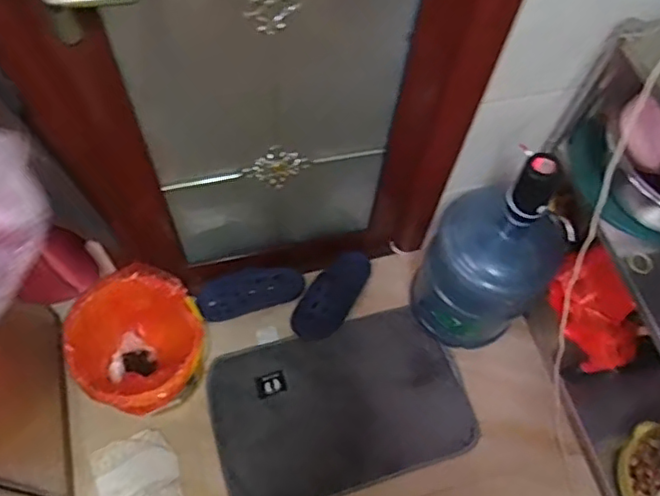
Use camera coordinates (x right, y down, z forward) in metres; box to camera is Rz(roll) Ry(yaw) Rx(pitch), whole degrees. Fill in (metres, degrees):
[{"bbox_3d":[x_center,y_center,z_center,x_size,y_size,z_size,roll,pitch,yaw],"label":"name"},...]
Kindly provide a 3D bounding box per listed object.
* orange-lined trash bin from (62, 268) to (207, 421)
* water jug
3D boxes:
[{"bbox_3d":[-0.405,0.222,1.332,0.289,0.239,0.264,2,63,-3],"label":"orange-lined trash bin"},{"bbox_3d":[0.372,-0.010,1.297,0.294,0.530,0.236,-38,71,-21],"label":"water jug"}]

